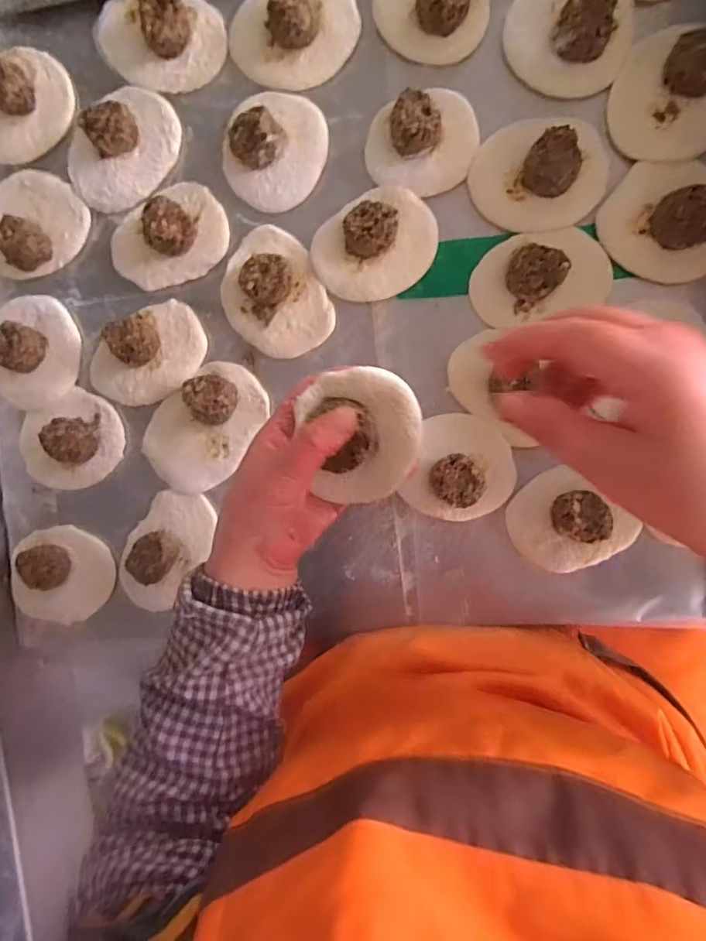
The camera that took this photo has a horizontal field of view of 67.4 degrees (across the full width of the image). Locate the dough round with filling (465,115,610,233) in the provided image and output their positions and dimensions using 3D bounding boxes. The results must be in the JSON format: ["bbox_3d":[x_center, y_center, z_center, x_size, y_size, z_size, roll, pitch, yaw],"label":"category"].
[{"bbox_3d":[0.137,-0.221,0.386,0.095,0.028,0.079,0,95,8],"label":"dough round with filling"}]

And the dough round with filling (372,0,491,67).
[{"bbox_3d":[0.058,-0.356,0.389,0.084,0.026,0.085,1,95,8],"label":"dough round with filling"}]

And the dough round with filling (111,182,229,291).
[{"bbox_3d":[-0.157,-0.194,0.433,0.100,0.030,0.072,-29,91,10],"label":"dough round with filling"}]

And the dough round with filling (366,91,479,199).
[{"bbox_3d":[0.052,-0.249,0.400,0.084,0.030,0.070,-18,92,9],"label":"dough round with filling"}]

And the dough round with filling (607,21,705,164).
[{"bbox_3d":[0.230,-0.268,0.369,0.083,0.027,0.085,1,95,8],"label":"dough round with filling"}]

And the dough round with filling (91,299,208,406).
[{"bbox_3d":[-0.178,-0.096,0.442,0.103,0.033,0.076,-19,92,9],"label":"dough round with filling"}]

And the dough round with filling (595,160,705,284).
[{"bbox_3d":[0.230,-0.181,0.375,0.091,0.027,0.082,38,99,3],"label":"dough round with filling"}]

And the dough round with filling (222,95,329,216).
[{"bbox_3d":[-0.066,-0.255,0.415,0.079,0.028,0.086,1,95,8],"label":"dough round with filling"}]

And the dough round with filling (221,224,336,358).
[{"bbox_3d":[-0.068,-0.144,0.426,0.080,0.026,0.104,-27,91,10],"label":"dough round with filling"}]

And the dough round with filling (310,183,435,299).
[{"bbox_3d":[0.016,-0.176,0.410,0.095,0.028,0.078,-33,90,10],"label":"dough round with filling"}]

